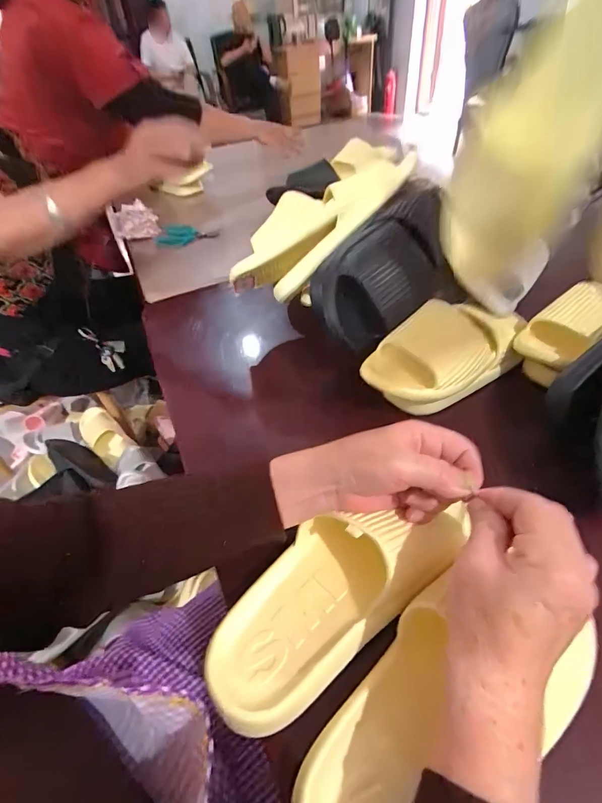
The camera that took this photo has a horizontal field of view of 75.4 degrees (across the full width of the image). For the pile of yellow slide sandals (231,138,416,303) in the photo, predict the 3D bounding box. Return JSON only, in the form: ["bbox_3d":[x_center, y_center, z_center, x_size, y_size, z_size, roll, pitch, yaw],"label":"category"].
[{"bbox_3d":[0.037,-0.234,0.517,0.283,0.103,0.100,-42,51,-2],"label":"pile of yellow slide sandals"}]

